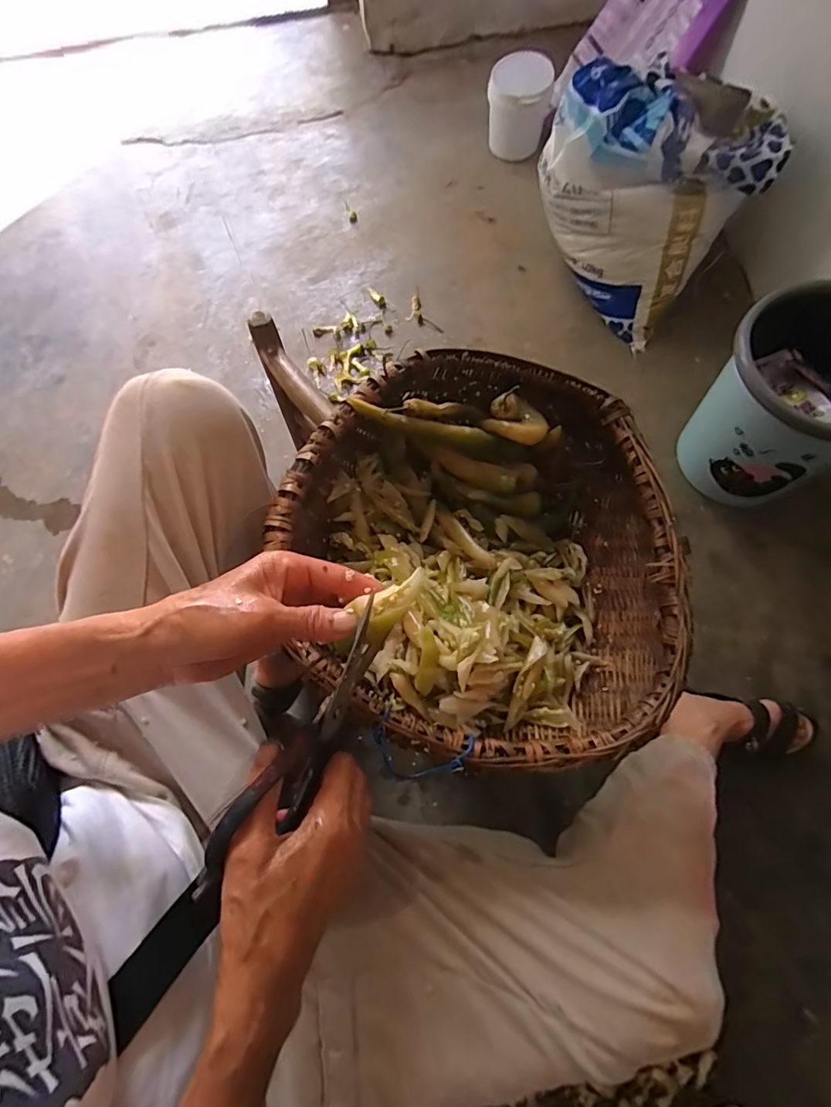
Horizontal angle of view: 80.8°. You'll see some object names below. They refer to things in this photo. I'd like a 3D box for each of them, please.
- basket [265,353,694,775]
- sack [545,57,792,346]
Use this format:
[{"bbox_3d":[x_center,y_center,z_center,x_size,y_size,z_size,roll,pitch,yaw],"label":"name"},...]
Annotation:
[{"bbox_3d":[0.057,-0.005,0.457,0.318,0.114,0.359,-10,72,0],"label":"basket"},{"bbox_3d":[0.426,-0.681,0.910,0.285,0.266,0.355,-42,75,-10],"label":"sack"}]

